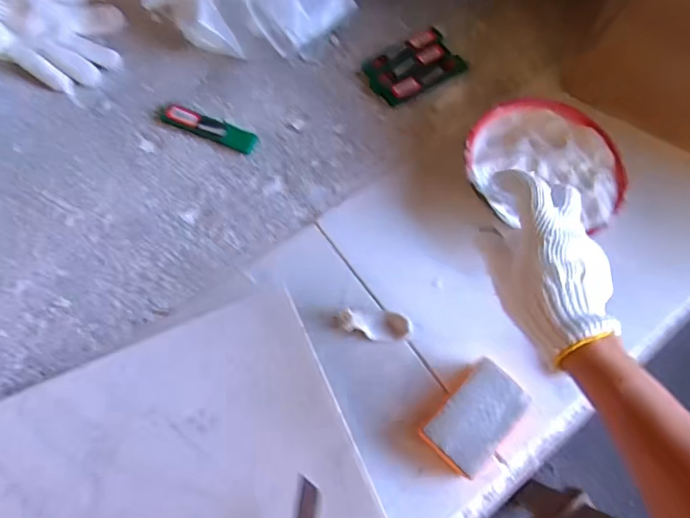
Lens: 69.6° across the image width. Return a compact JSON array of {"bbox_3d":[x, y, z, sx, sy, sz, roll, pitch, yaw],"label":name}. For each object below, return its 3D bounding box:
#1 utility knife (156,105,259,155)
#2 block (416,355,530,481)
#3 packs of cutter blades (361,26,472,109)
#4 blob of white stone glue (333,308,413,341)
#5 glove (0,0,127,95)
[{"bbox_3d":[-0.161,-0.155,0.575,0.122,0.013,0.028,21,68,6],"label":"utility knife"},{"bbox_3d":[0.118,0.142,0.452,0.056,0.033,0.092,42,74,12],"label":"block"},{"bbox_3d":[0.087,-0.244,0.626,0.118,0.016,0.080,-33,72,-15],"label":"packs of cutter blades"},{"bbox_3d":[0.028,0.064,0.482,0.074,0.027,0.029,1,67,-2],"label":"blob of white stone glue"},{"bbox_3d":[-0.358,-0.278,0.590,0.187,0.041,0.124,24,68,7],"label":"glove"}]

